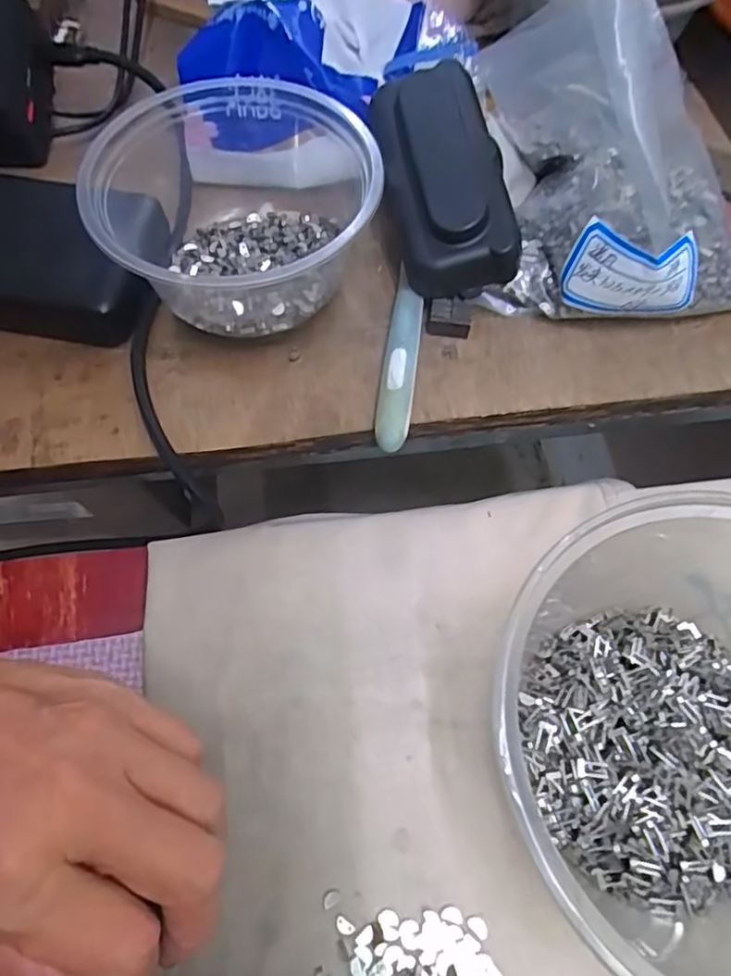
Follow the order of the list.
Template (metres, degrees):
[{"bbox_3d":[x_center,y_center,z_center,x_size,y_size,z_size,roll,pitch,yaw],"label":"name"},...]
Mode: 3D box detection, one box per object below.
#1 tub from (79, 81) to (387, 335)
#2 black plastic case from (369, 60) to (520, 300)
[{"bbox_3d":[-0.056,-0.122,0.262,0.106,0.058,0.111,1,69,-1],"label":"tub"},{"bbox_3d":[0.032,-0.134,0.263,0.047,0.029,0.098,-14,82,-7],"label":"black plastic case"}]

